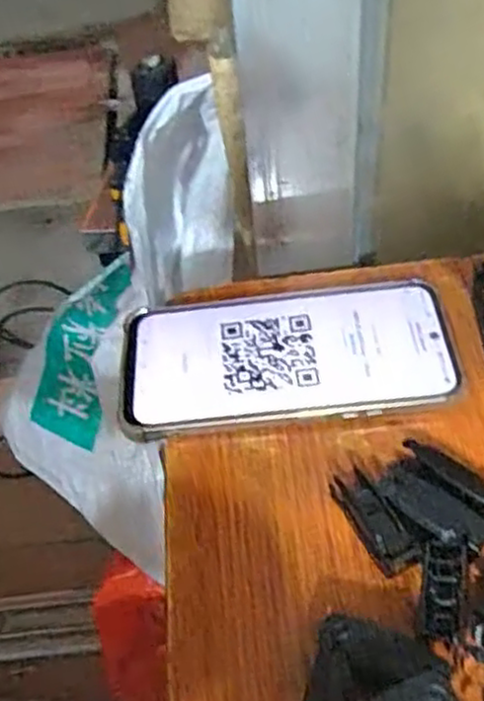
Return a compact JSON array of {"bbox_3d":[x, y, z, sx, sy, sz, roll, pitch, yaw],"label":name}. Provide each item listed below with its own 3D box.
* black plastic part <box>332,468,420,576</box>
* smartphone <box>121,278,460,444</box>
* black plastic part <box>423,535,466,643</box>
[{"bbox_3d":[0.056,0.074,0.306,0.017,0.015,0.047,-22,51,-12],"label":"black plastic part"},{"bbox_3d":[0.021,0.003,0.367,0.164,0.014,0.081,-6,50,1],"label":"smartphone"},{"bbox_3d":[0.079,0.091,0.278,0.014,0.005,0.041,7,51,12],"label":"black plastic part"}]

